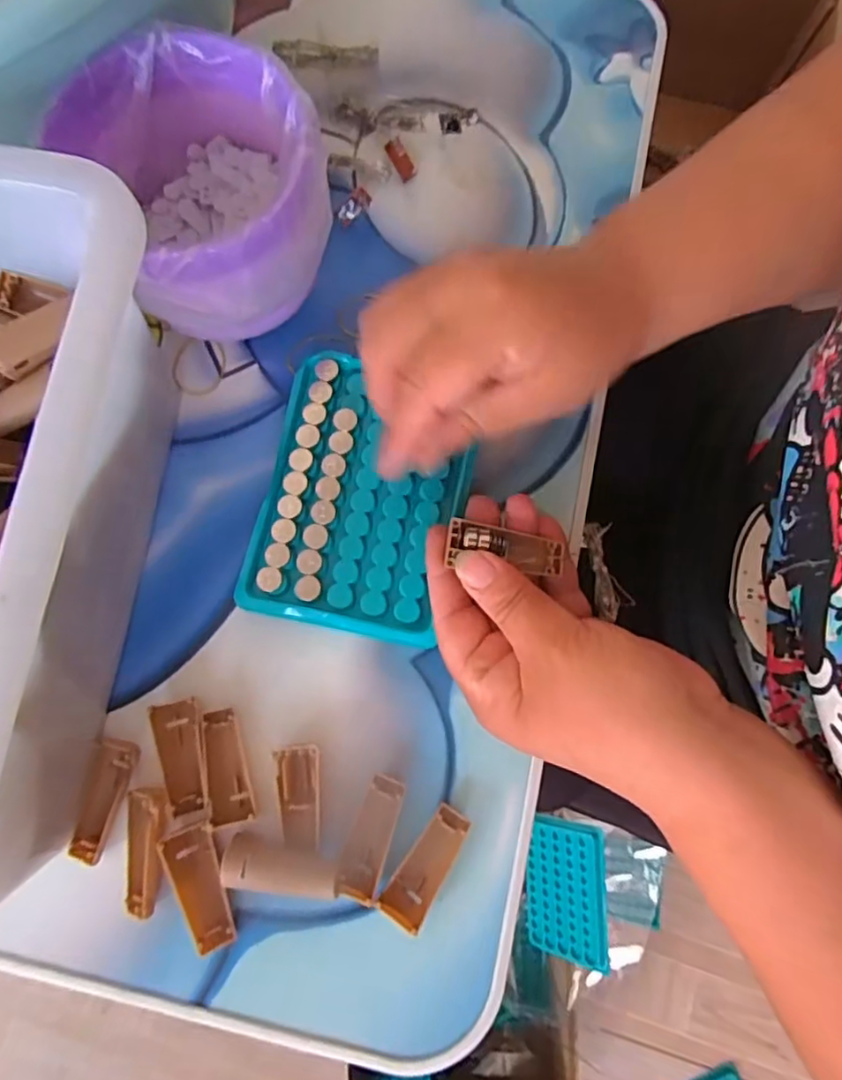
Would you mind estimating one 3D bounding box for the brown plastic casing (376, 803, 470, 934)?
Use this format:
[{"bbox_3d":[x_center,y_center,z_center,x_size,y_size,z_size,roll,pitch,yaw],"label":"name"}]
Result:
[{"bbox_3d":[0.004,0.141,0.262,0.020,0.011,0.049,35,80,6],"label":"brown plastic casing"}]

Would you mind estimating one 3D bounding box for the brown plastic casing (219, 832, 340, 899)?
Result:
[{"bbox_3d":[-0.060,0.141,0.261,0.050,0.009,0.019,6,79,1],"label":"brown plastic casing"}]

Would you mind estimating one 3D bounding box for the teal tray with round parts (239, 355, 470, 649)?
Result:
[{"bbox_3d":[-0.028,-0.021,0.293,0.093,0.020,0.128,12,79,2],"label":"teal tray with round parts"}]

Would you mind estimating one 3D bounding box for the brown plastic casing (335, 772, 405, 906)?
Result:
[{"bbox_3d":[-0.021,0.129,0.265,0.018,0.011,0.049,21,79,4],"label":"brown plastic casing"}]

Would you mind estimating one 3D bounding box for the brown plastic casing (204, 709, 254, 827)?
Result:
[{"bbox_3d":[-0.087,0.101,0.271,0.017,0.007,0.048,-8,79,-2],"label":"brown plastic casing"}]

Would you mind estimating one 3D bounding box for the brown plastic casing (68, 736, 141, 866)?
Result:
[{"bbox_3d":[-0.140,0.115,0.269,0.015,0.007,0.050,14,79,2],"label":"brown plastic casing"}]

